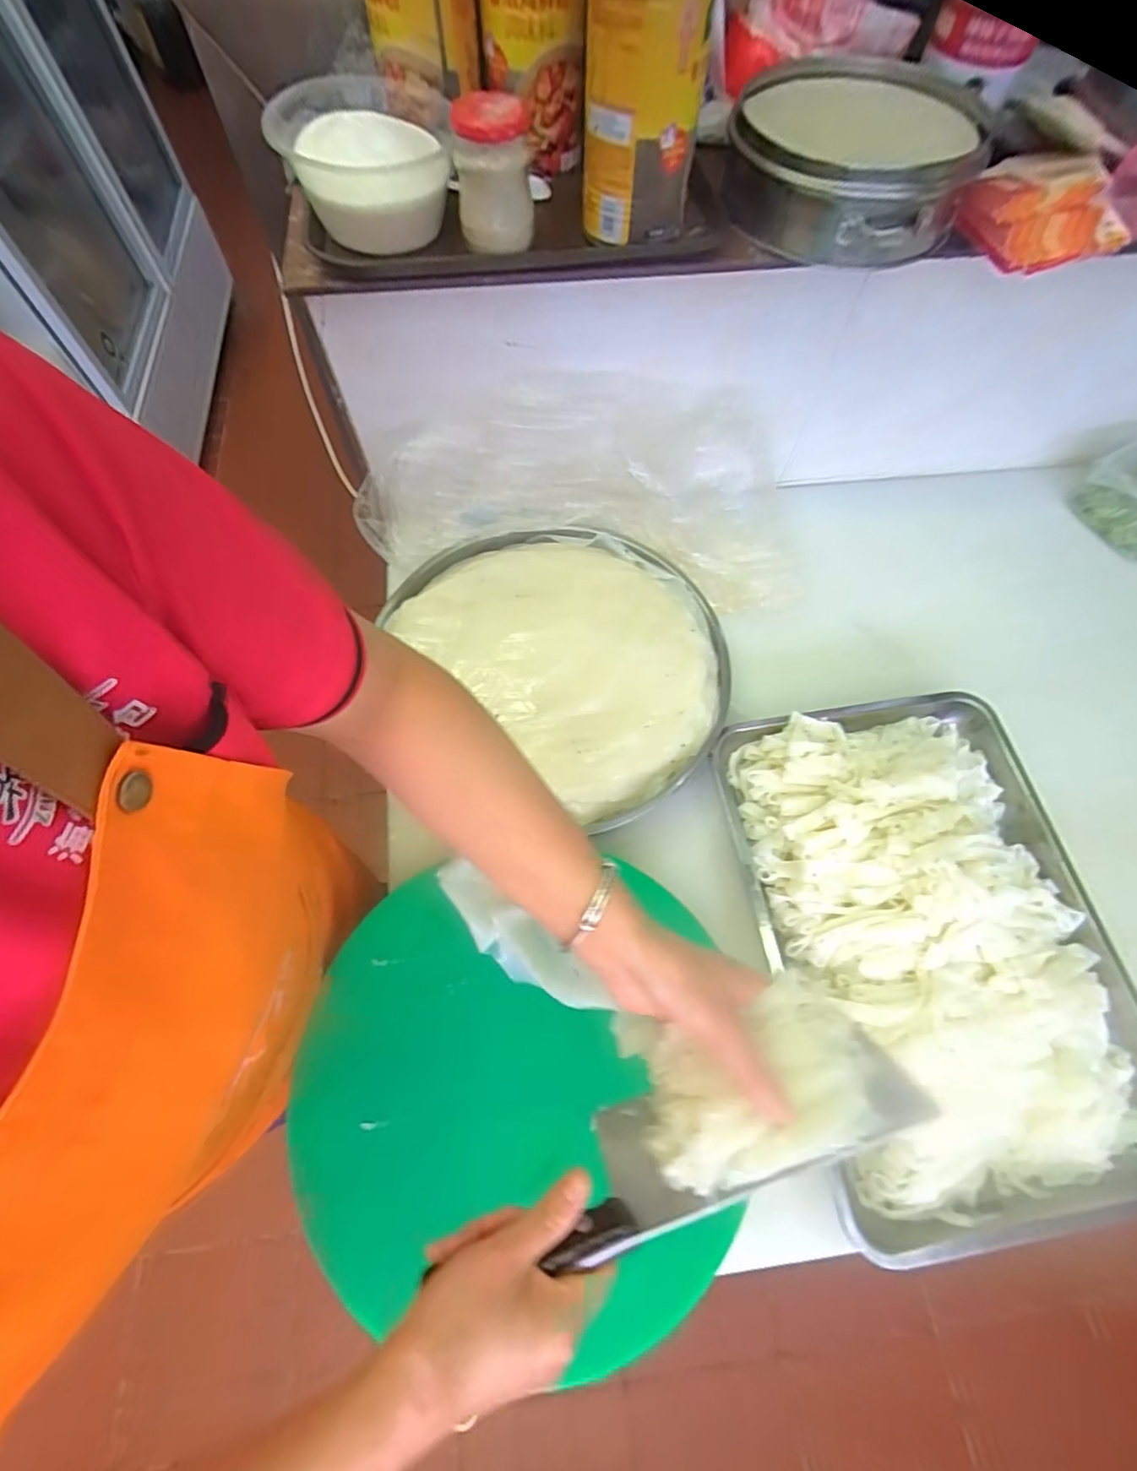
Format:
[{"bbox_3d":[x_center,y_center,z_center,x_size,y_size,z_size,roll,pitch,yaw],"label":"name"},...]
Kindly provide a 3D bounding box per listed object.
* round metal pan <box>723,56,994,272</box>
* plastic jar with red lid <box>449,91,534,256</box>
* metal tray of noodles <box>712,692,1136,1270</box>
[{"bbox_3d":[0.259,-0.529,0.541,0.216,0.086,0.183,7,66,2],"label":"round metal pan"},{"bbox_3d":[-0.065,-0.488,0.500,0.064,0.088,0.081,-11,66,-6],"label":"plastic jar with red lid"},{"bbox_3d":[0.368,0.185,0.568,0.352,0.073,0.486,-9,66,-5],"label":"metal tray of noodles"}]

